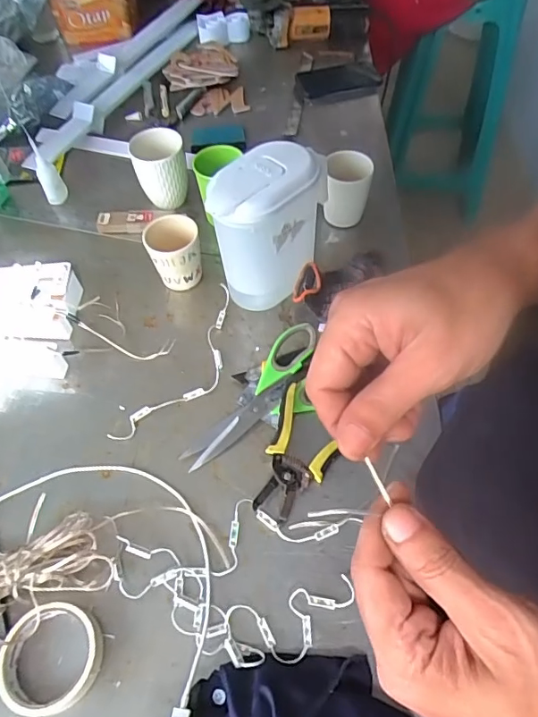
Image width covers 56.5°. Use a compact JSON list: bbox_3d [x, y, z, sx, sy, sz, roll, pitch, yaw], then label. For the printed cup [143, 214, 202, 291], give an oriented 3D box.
[{"bbox_3d":[-0.131,-0.144,0.704,0.074,0.091,0.071,-6,58,-2],"label":"printed cup"}]

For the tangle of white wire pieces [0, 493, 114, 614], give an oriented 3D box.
[{"bbox_3d":[-0.258,0.209,0.506,0.185,0.044,0.110,-17,57,-9],"label":"tangle of white wire pieces"}]

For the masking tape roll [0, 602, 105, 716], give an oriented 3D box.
[{"bbox_3d":[-0.203,0.279,0.469,0.086,0.029,0.088,10,57,9],"label":"masking tape roll"}]

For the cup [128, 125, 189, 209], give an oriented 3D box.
[{"bbox_3d":[-0.170,-0.294,0.801,0.078,0.107,0.076,-1,58,1],"label":"cup"}]

